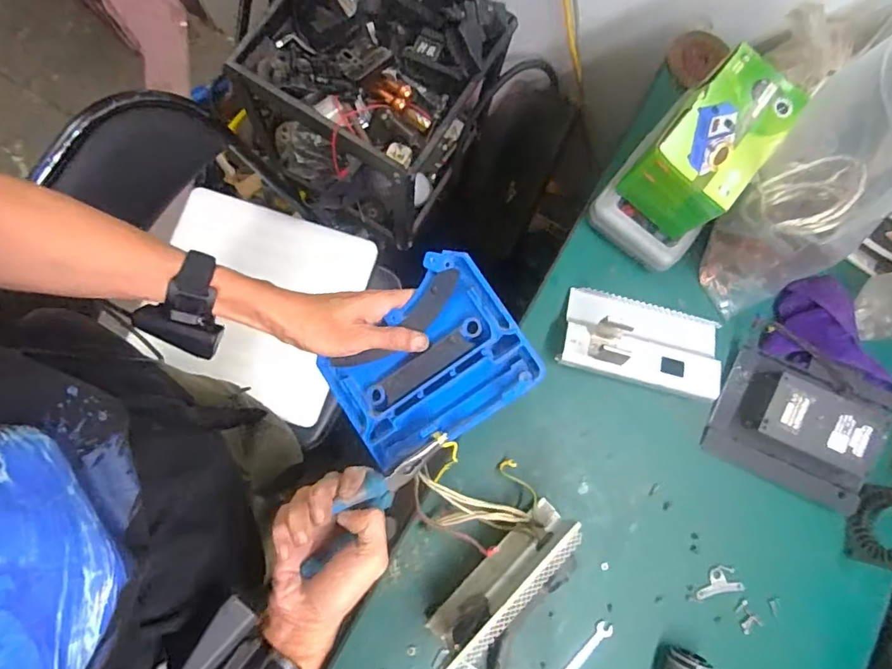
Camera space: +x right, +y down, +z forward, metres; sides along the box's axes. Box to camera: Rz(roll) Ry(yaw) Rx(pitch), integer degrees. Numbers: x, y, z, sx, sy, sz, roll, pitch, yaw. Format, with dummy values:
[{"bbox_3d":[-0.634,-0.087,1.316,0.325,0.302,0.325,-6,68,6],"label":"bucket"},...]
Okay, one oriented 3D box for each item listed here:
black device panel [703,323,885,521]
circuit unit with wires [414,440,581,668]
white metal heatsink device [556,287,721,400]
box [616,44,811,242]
[{"bbox_3d":[0.441,0.105,0.621,0.192,0.062,0.165,25,79,0],"label":"black device panel"},{"bbox_3d":[0.023,0.227,0.557,0.197,0.104,0.156,-43,85,-8],"label":"circuit unit with wires"},{"bbox_3d":[0.246,0.008,0.624,0.195,0.073,0.110,14,80,0],"label":"white metal heatsink device"},{"bbox_3d":[0.313,-0.222,0.606,0.110,0.101,0.194,42,80,3],"label":"box"}]

